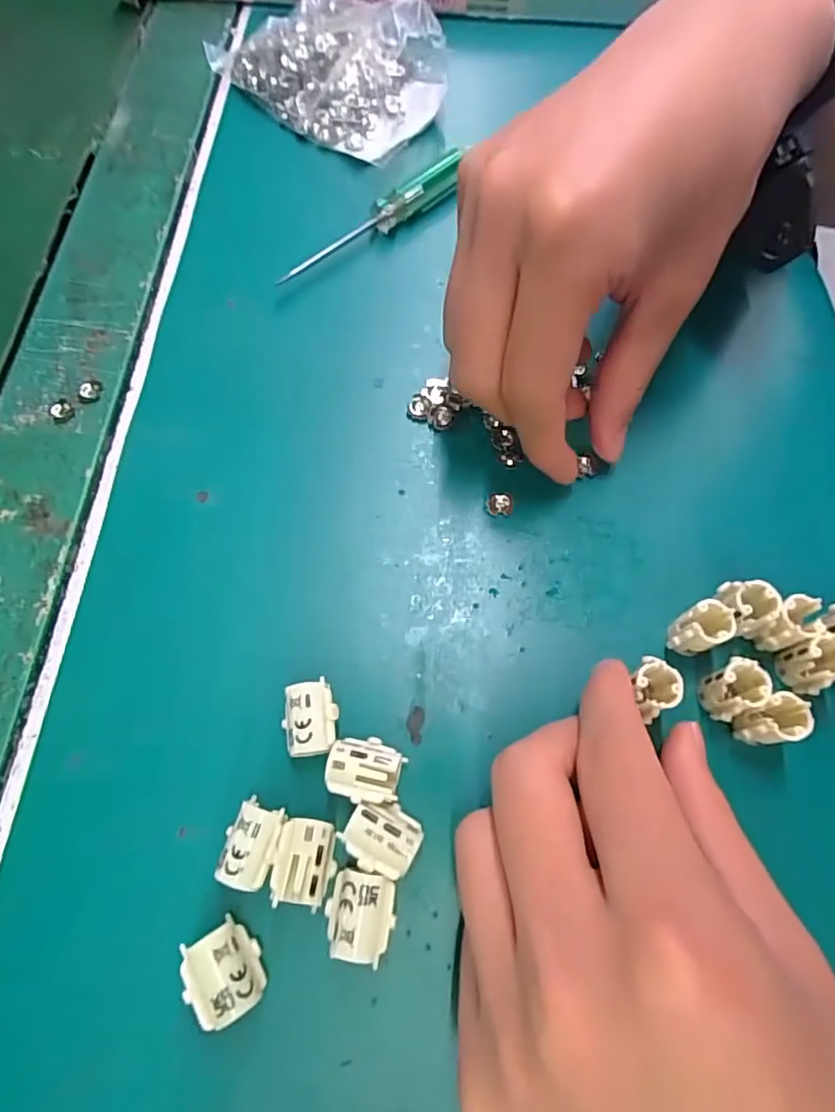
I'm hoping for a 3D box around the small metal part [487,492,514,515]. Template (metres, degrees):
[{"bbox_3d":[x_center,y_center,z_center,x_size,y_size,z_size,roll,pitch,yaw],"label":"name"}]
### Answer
[{"bbox_3d":[0.032,-0.021,0.225,0.010,0.004,0.009,2,69,1],"label":"small metal part"}]

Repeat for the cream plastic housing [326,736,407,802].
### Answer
[{"bbox_3d":[-0.016,0.067,0.182,0.022,0.013,0.018,14,69,6],"label":"cream plastic housing"}]

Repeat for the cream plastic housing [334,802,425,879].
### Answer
[{"bbox_3d":[-0.011,0.084,0.173,0.021,0.013,0.018,27,71,11],"label":"cream plastic housing"}]

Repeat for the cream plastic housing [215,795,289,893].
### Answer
[{"bbox_3d":[-0.048,0.085,0.173,0.015,0.014,0.022,17,70,7],"label":"cream plastic housing"}]

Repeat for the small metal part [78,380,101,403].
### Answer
[{"bbox_3d":[-0.135,-0.068,0.238,0.009,0.004,0.010,-11,69,-4],"label":"small metal part"}]

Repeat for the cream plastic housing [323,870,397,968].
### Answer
[{"bbox_3d":[-0.017,0.102,0.166,0.019,0.014,0.021,8,69,4],"label":"cream plastic housing"}]

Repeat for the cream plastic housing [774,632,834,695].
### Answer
[{"bbox_3d":[0.132,0.037,0.193,0.016,0.021,0.016,-11,69,-4],"label":"cream plastic housing"}]

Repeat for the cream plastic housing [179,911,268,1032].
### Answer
[{"bbox_3d":[-0.053,0.115,0.161,0.017,0.015,0.022,-35,72,-12],"label":"cream plastic housing"}]

